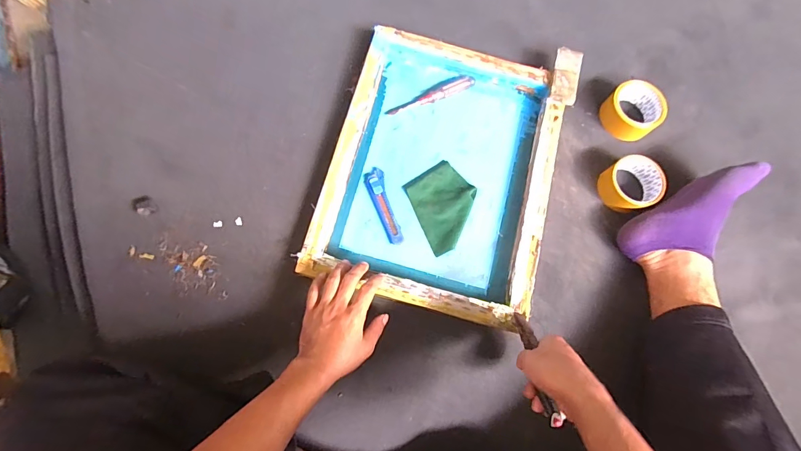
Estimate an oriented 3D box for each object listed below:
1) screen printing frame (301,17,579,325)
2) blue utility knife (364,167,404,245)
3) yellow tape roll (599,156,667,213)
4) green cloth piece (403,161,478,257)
[{"bbox_3d":[0.072,-0.093,0.641,0.352,0.042,0.446,16,76,2],"label":"screen printing frame"},{"bbox_3d":[-0.028,-0.032,0.641,0.030,0.008,0.131,-17,77,-6],"label":"blue utility knife"},{"bbox_3d":[0.390,-0.069,0.647,0.098,0.039,0.090,-35,80,-10],"label":"yellow tape roll"},{"bbox_3d":[0.075,-0.033,0.641,0.104,0.009,0.136,-24,78,-8],"label":"green cloth piece"}]

